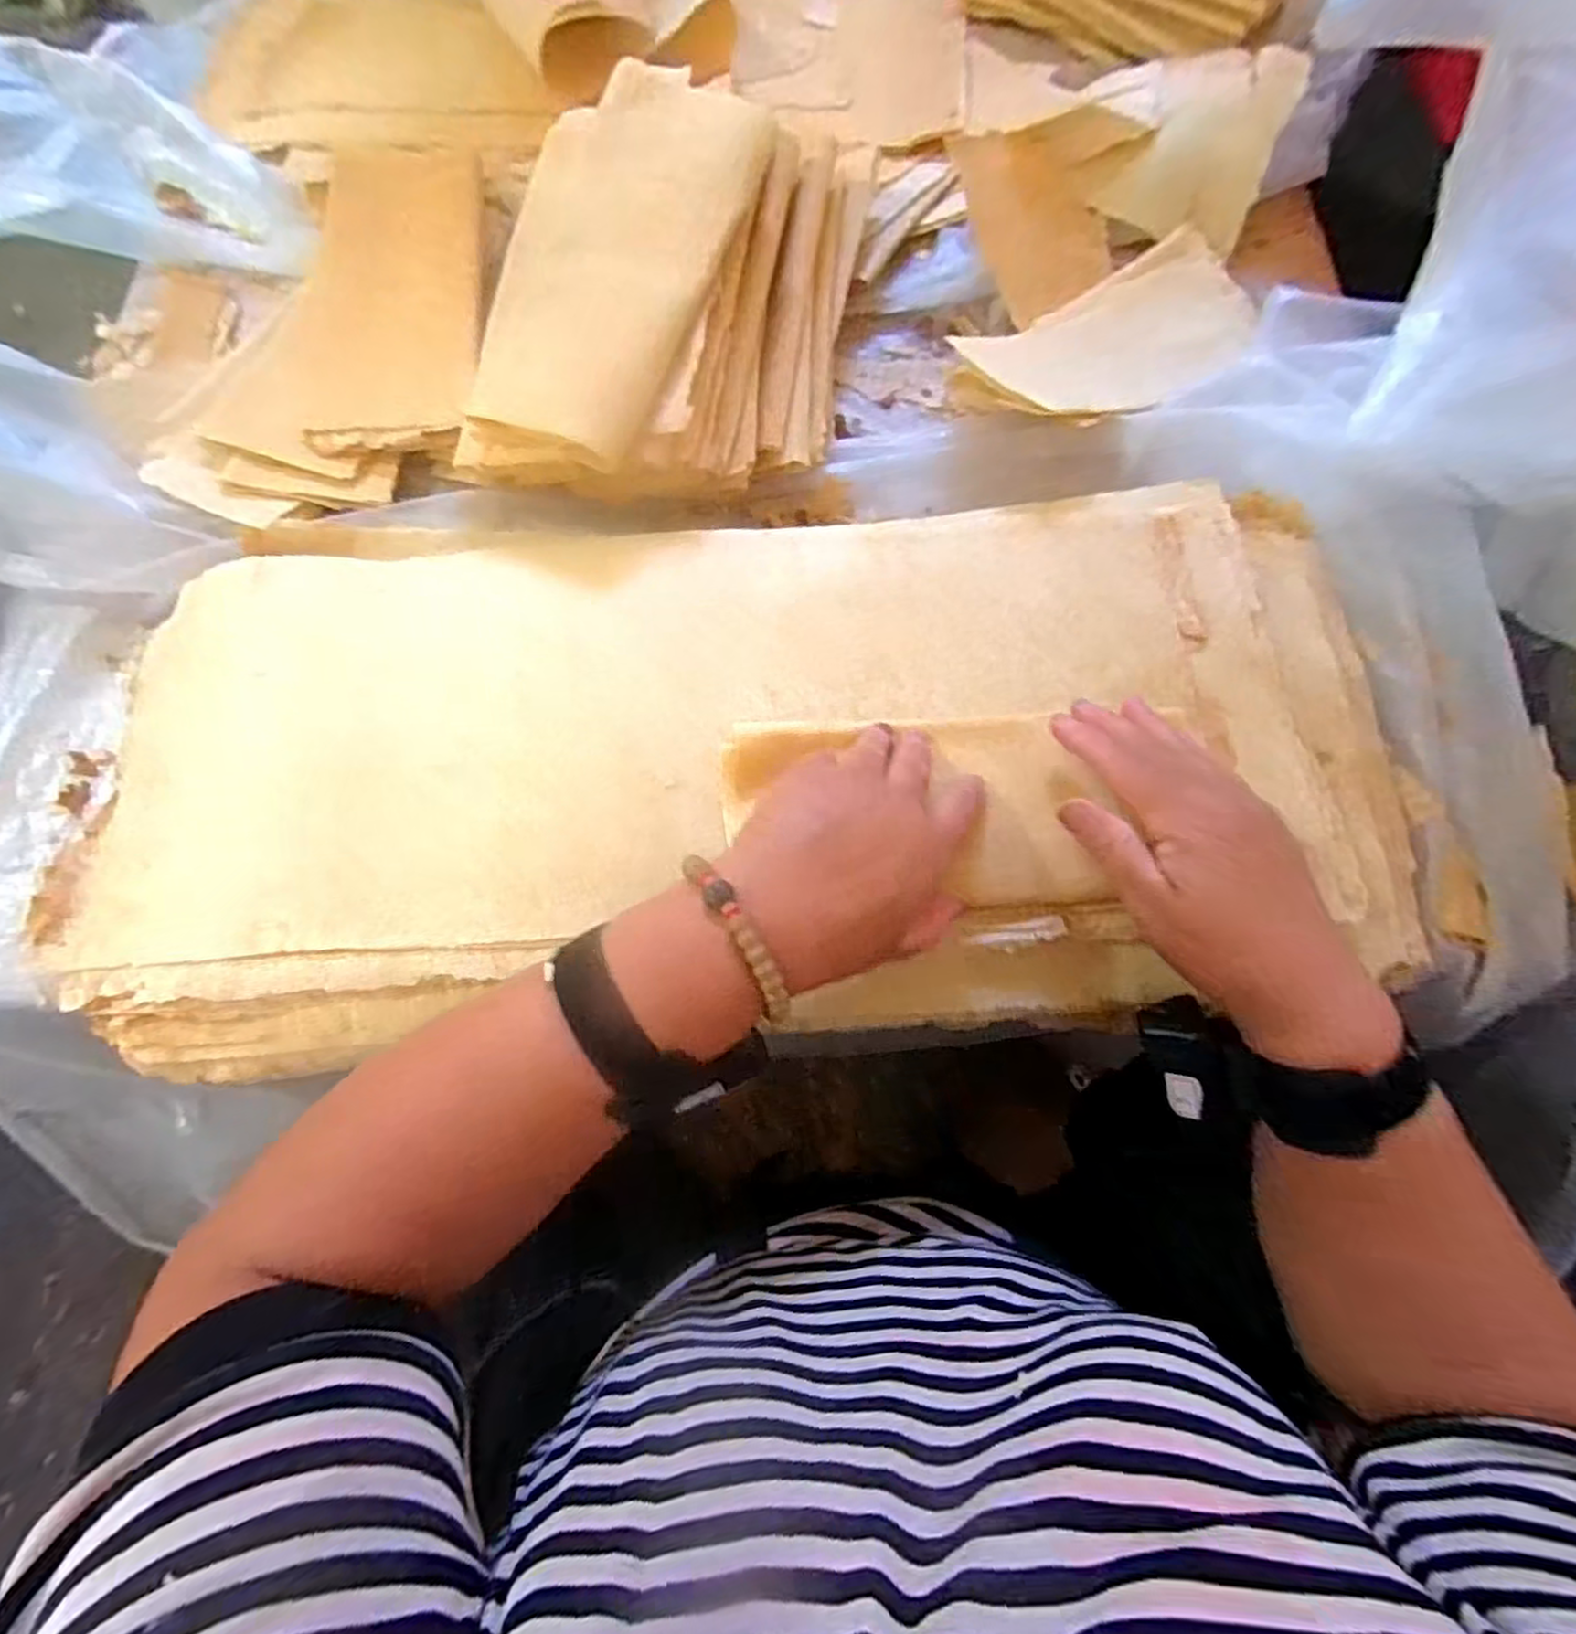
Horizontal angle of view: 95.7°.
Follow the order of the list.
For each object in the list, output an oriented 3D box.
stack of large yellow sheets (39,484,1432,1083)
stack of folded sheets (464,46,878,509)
[{"bbox_3d":[-0.026,-0.037,0.412,0.756,0.053,0.325,-6,73,-1],"label":"stack of large yellow sheets"},{"bbox_3d":[-0.074,-0.373,0.477,0.231,0.098,0.346,13,73,4],"label":"stack of folded sheets"}]

